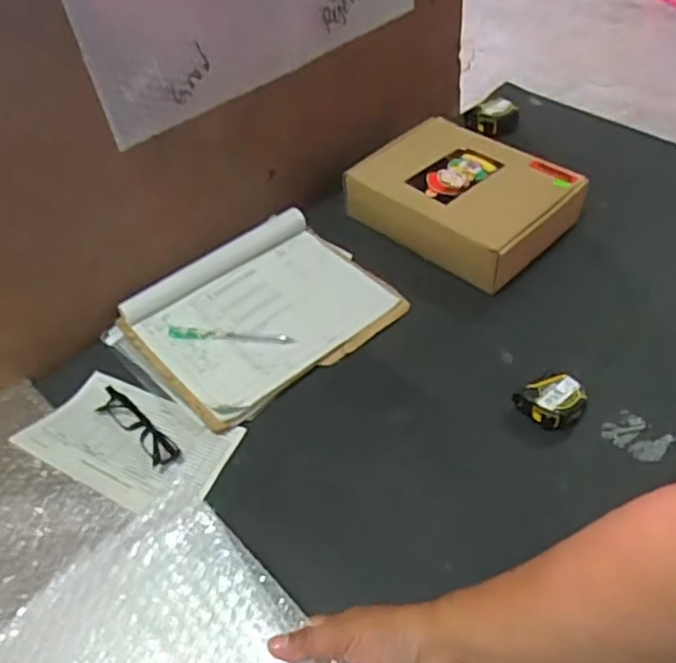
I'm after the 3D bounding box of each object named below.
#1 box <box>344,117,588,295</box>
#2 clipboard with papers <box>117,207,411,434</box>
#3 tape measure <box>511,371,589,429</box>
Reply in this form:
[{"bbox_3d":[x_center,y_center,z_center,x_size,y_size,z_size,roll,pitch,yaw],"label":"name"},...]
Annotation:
[{"bbox_3d":[0.180,-0.185,0.919,0.206,0.080,0.279,-37,55,-26],"label":"box"},{"bbox_3d":[-0.095,-0.029,0.829,0.291,0.027,0.238,-33,53,-23],"label":"clipboard with papers"},{"bbox_3d":[0.234,0.073,0.709,0.063,0.037,0.065,-36,54,-25],"label":"tape measure"}]

